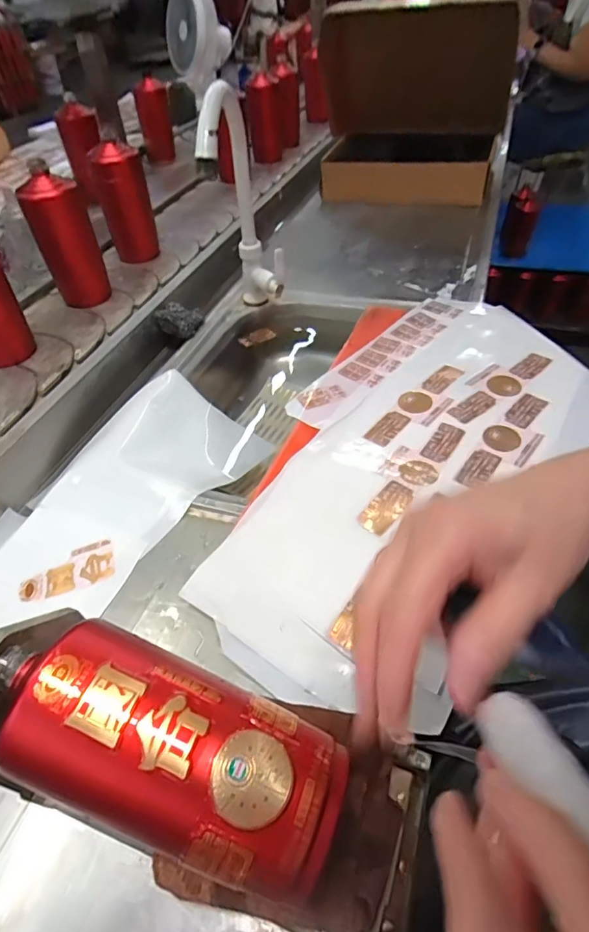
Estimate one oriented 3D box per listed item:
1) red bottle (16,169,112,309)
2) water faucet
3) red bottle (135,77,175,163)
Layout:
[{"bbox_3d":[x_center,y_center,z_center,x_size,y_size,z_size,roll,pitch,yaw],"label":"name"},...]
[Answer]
[{"bbox_3d":[-0.338,-0.336,0.721,0.067,0.172,0.067,6,49,9],"label":"red bottle"},{"bbox_3d":[-0.062,-0.326,0.642,0.070,0.303,0.189,3,48,6],"label":"water faucet"},{"bbox_3d":[-0.358,-0.889,1.236,0.083,0.159,0.078,-10,47,-7],"label":"red bottle"}]

